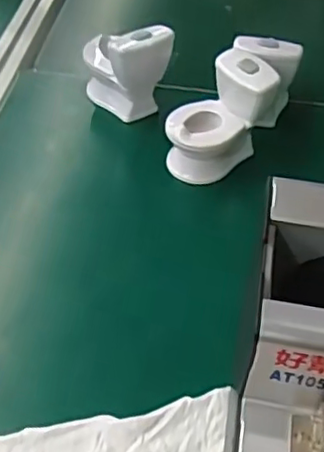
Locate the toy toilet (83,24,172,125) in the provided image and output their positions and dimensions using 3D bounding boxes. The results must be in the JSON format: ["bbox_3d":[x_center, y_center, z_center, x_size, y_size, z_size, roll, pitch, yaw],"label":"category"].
[{"bbox_3d":[-0.040,-0.175,0.654,0.069,0.096,0.093,-19,51,-18],"label":"toy toilet"}]

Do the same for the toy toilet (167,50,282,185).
[{"bbox_3d":[0.054,-0.104,0.593,0.100,0.094,0.065,-32,56,-27],"label":"toy toilet"}]

